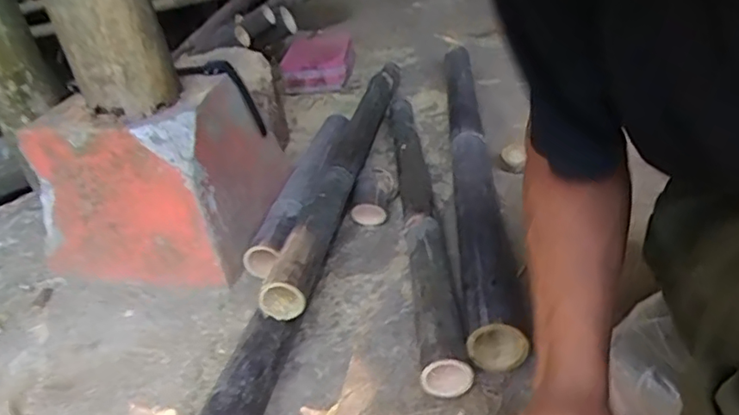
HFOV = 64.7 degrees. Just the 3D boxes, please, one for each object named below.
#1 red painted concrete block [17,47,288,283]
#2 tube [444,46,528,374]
[{"bbox_3d":[-0.327,-0.057,0.960,0.304,0.265,0.315,2,31,19],"label":"red painted concrete block"},{"bbox_3d":[0.191,-0.110,1.100,0.071,0.081,1.049,-4,30,8],"label":"tube"}]

